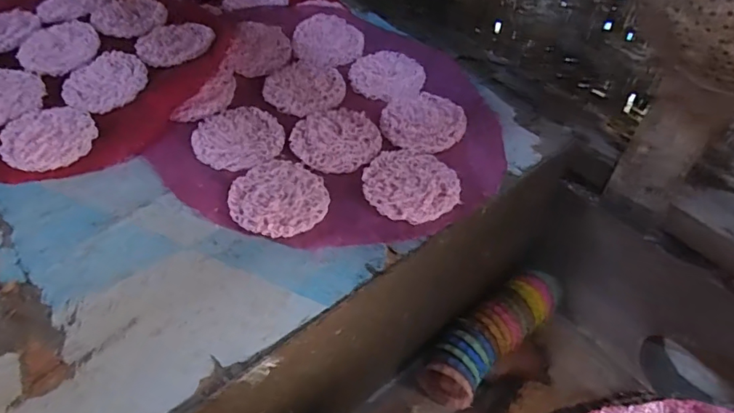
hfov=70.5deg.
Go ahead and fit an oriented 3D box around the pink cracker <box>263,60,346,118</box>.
[{"bbox_3d":[-0.064,-0.119,0.529,0.079,0.005,0.082,3,52,-4],"label":"pink cracker"}]

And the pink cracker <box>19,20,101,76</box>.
[{"bbox_3d":[-0.327,-0.171,0.554,0.076,0.010,0.086,-8,53,-12],"label":"pink cracker"}]

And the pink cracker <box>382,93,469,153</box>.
[{"bbox_3d":[0.055,-0.083,0.500,0.079,0.007,0.073,3,52,-4],"label":"pink cracker"}]

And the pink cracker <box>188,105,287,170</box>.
[{"bbox_3d":[-0.118,-0.064,0.480,0.081,0.006,0.077,3,52,-4],"label":"pink cracker"}]

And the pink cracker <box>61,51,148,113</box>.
[{"bbox_3d":[-0.263,-0.127,0.521,0.078,0.007,0.080,3,52,-4],"label":"pink cracker"}]

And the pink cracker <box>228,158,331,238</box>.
[{"bbox_3d":[-0.074,-0.010,0.433,0.078,0.007,0.081,3,52,-4],"label":"pink cracker"}]

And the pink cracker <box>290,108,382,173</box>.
[{"bbox_3d":[-0.028,-0.064,0.480,0.078,0.005,0.078,3,52,-4],"label":"pink cracker"}]

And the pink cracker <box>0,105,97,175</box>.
[{"bbox_3d":[-0.288,-0.064,0.470,0.073,0.010,0.078,3,52,-4],"label":"pink cracker"}]

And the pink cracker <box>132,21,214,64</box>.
[{"bbox_3d":[-0.206,-0.178,0.561,0.080,0.008,0.069,-14,55,-16],"label":"pink cracker"}]

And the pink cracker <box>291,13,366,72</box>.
[{"bbox_3d":[-0.042,-0.184,0.577,0.076,0.009,0.088,-1,52,-6],"label":"pink cracker"}]

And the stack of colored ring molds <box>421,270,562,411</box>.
[{"bbox_3d":[0.143,0.144,0.591,0.187,0.061,0.061,-35,58,-28],"label":"stack of colored ring molds"}]

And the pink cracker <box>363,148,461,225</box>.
[{"bbox_3d":[0.036,-0.021,0.447,0.075,0.008,0.082,3,52,-4],"label":"pink cracker"}]

